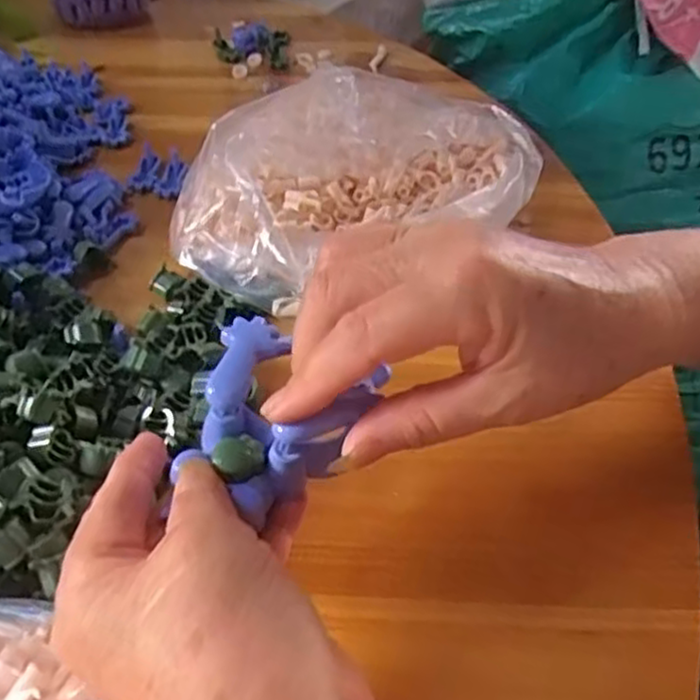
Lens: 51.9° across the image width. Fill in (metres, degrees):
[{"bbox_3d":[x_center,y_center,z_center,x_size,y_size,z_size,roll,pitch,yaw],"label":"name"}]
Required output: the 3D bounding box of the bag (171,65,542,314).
[{"bbox_3d":[0.004,-0.102,0.426,0.221,0.059,0.140,-23,49,-20],"label":"bag"}]

